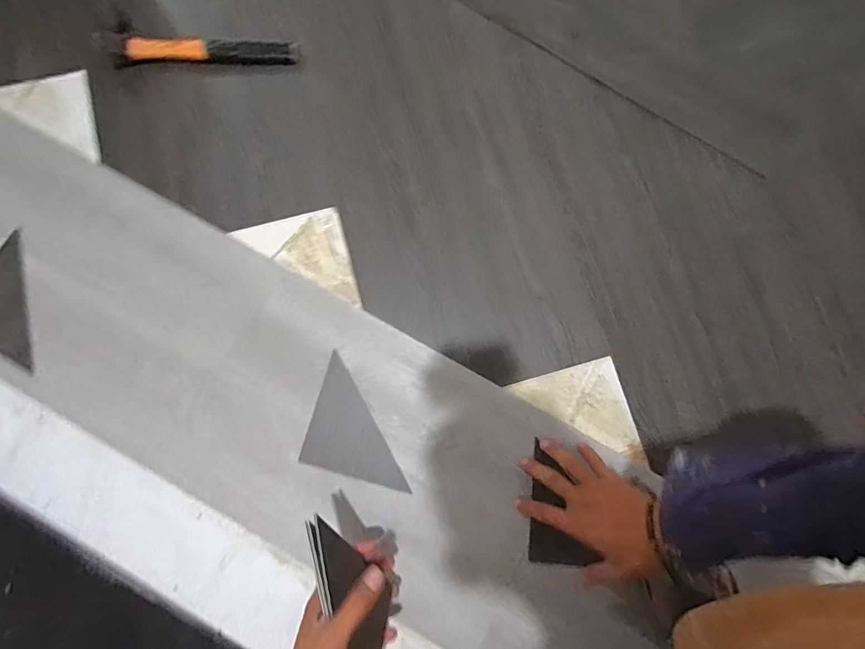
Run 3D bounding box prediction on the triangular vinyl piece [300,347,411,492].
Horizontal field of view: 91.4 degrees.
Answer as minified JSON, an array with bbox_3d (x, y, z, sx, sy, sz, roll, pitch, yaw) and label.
[{"bbox_3d":[-0.116,0.142,0.532,0.094,0.004,0.181,-28,83,-5],"label":"triangular vinyl piece"}]

